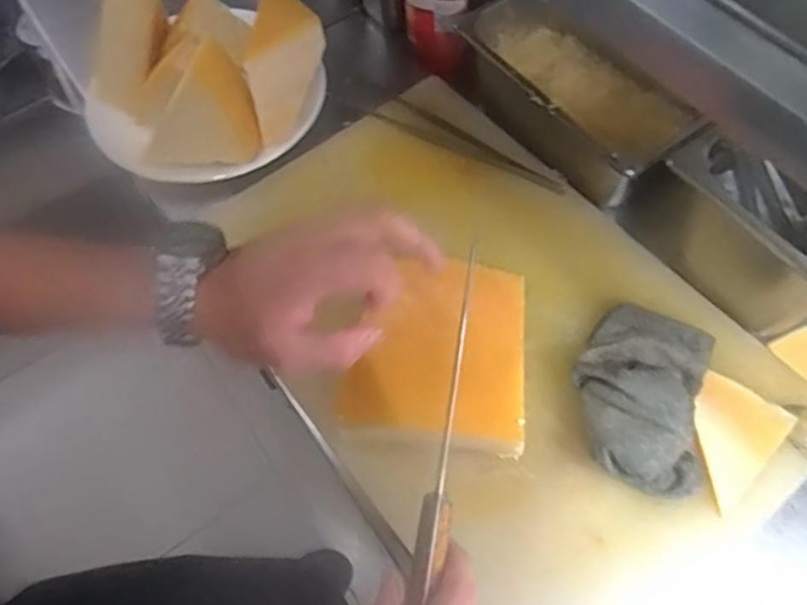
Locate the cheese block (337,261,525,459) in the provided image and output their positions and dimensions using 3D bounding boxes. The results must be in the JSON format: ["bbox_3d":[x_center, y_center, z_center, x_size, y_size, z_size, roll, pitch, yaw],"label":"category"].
[{"bbox_3d":[0.029,0.052,0.524,0.126,0.105,0.127,0,70,10],"label":"cheese block"}]

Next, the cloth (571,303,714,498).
[{"bbox_3d":[0.196,0.068,0.541,0.108,0.052,0.158,13,62,10],"label":"cloth"}]

